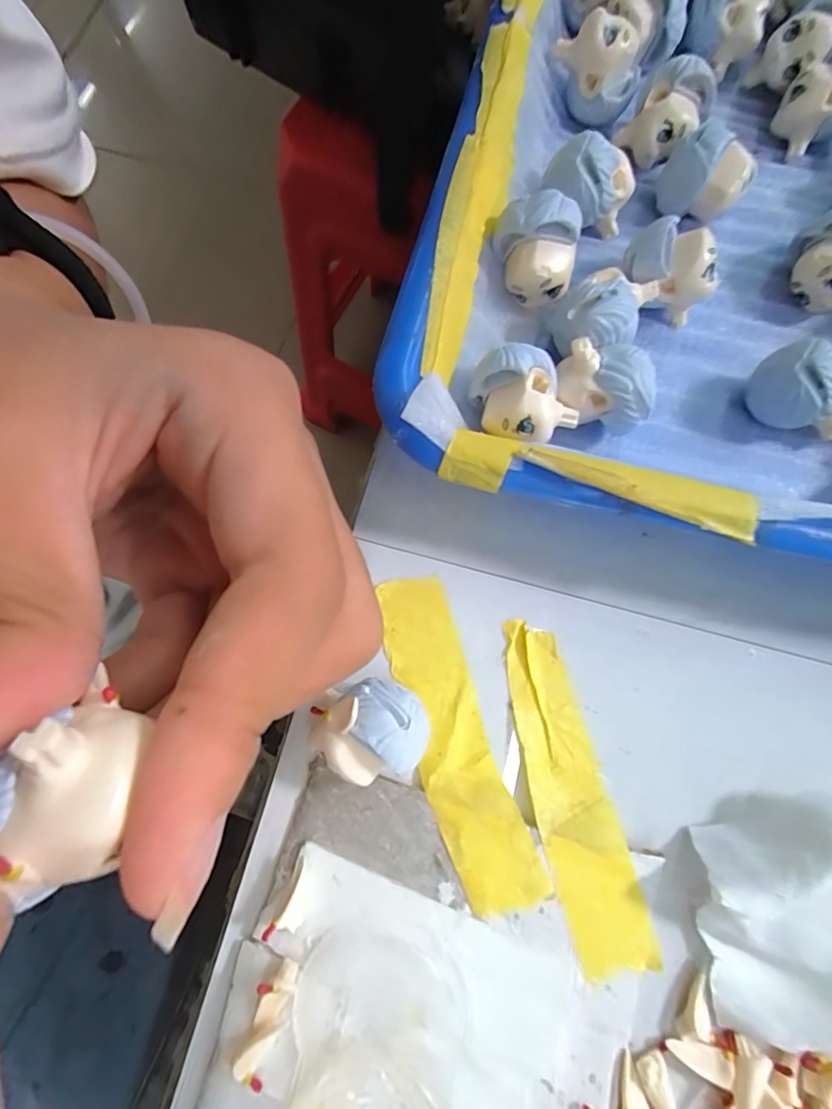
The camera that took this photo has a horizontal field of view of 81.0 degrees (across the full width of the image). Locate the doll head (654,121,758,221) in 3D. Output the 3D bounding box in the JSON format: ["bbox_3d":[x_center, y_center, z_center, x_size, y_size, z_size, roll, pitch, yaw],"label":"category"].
[{"bbox_3d":[0.091,-0.118,0.154,0.026,0.023,0.019,27,78,6],"label":"doll head"}]

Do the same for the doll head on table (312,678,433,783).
[{"bbox_3d":[-0.010,0.041,0.116,0.025,0.026,0.021,-15,77,-4],"label":"doll head on table"}]

